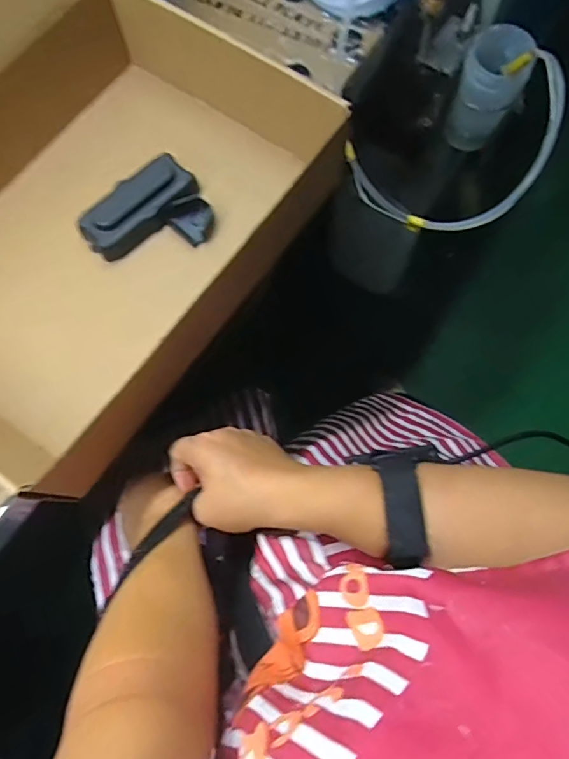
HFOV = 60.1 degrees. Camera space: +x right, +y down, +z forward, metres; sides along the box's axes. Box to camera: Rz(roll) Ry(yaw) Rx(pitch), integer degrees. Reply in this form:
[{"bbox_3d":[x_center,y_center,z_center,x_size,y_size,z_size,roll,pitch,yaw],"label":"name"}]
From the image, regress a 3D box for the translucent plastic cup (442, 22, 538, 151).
[{"bbox_3d":[0.253,-0.360,0.615,0.070,0.133,0.074,0,73,1],"label":"translucent plastic cup"}]

